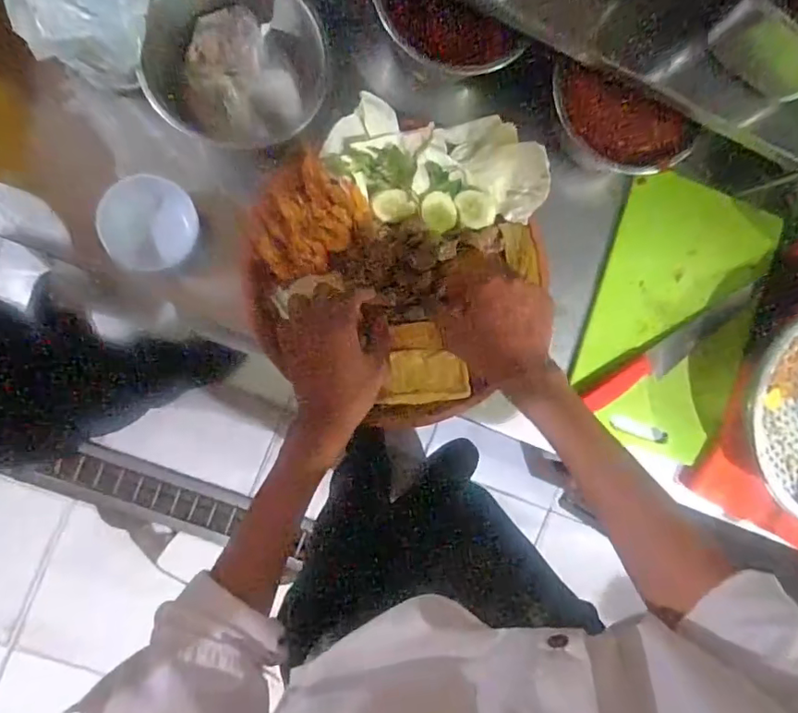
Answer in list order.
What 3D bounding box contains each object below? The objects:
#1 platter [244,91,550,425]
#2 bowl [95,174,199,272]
[{"bbox_3d":[0.001,-0.094,0.555,0.299,0.040,0.318,0,91,-8],"label":"platter"},{"bbox_3d":[-0.255,-0.139,0.544,0.090,0.028,0.095,0,91,-8],"label":"bowl"}]

